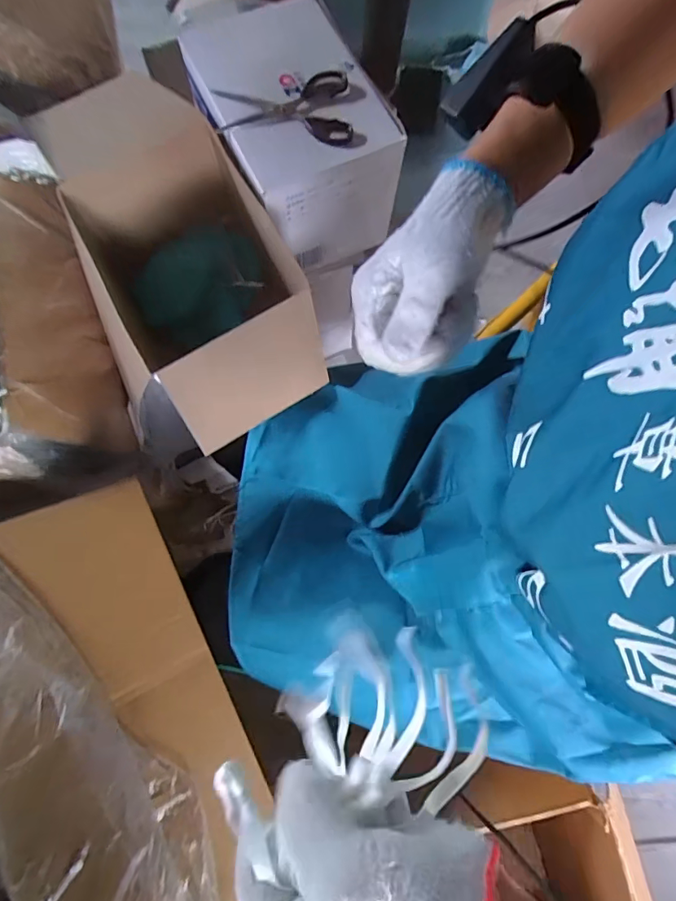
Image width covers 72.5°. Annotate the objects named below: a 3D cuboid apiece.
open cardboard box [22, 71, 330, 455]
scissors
[{"bbox_3d":[-0.173,-0.206,0.574,0.221,0.185,0.438,-22,79,-6],"label":"open cardboard box"},{"bbox_3d":[-0.064,-0.409,0.551,0.156,0.017,0.103,-4,78,-2],"label":"scissors"}]

